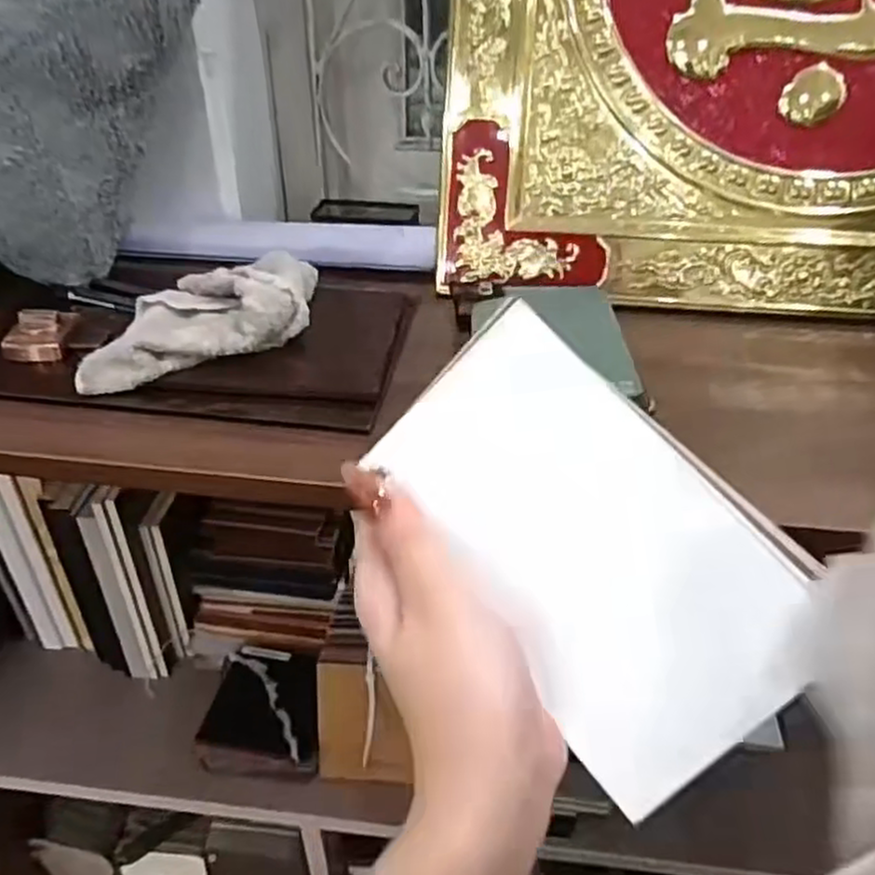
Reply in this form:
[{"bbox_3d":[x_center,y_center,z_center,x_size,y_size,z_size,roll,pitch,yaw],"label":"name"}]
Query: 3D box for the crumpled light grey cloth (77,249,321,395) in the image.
[{"bbox_3d":[-0.157,-0.087,0.488,0.166,0.042,0.106,-12,37,-17],"label":"crumpled light grey cloth"}]

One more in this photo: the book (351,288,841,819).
[{"bbox_3d":[0.050,0.036,0.248,0.093,0.013,0.150,-46,75,4],"label":"book"}]

